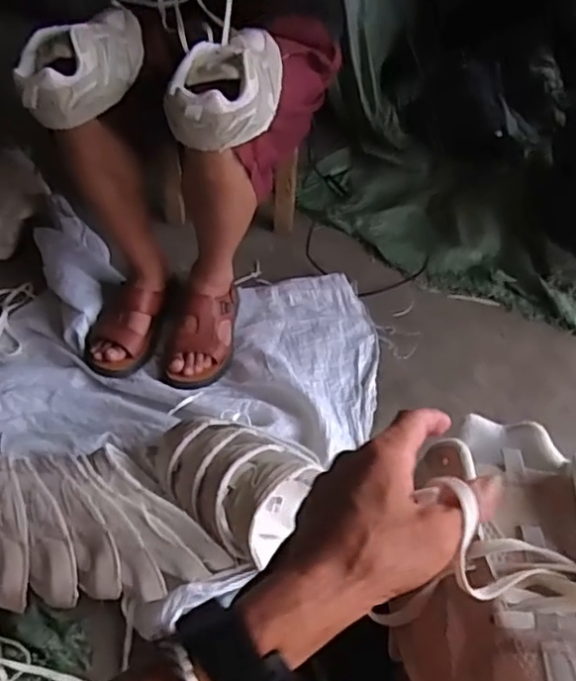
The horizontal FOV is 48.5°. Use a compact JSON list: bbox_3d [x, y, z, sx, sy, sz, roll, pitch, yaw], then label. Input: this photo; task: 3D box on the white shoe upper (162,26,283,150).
[{"bbox_3d":[-0.089,-0.362,0.916,0.144,0.101,0.240,7,48,2],"label":"white shoe upper"}]

